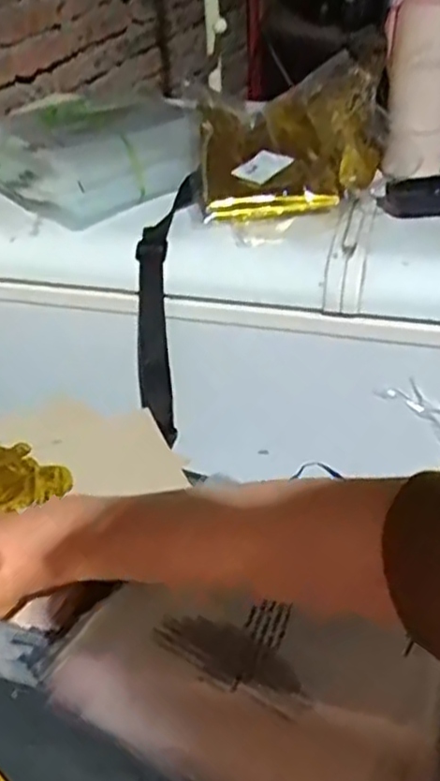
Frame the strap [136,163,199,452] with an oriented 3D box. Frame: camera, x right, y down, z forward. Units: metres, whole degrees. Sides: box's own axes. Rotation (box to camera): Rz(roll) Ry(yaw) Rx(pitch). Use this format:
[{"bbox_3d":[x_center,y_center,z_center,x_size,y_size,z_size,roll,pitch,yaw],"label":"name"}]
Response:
[{"bbox_3d":[-0.054,-0.080,0.771,0.051,0.239,0.129,4,36,12],"label":"strap"}]

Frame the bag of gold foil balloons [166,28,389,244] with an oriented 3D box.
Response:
[{"bbox_3d":[0.065,-0.276,0.768,0.211,0.127,0.280,0,35,7],"label":"bag of gold foil balloons"}]

